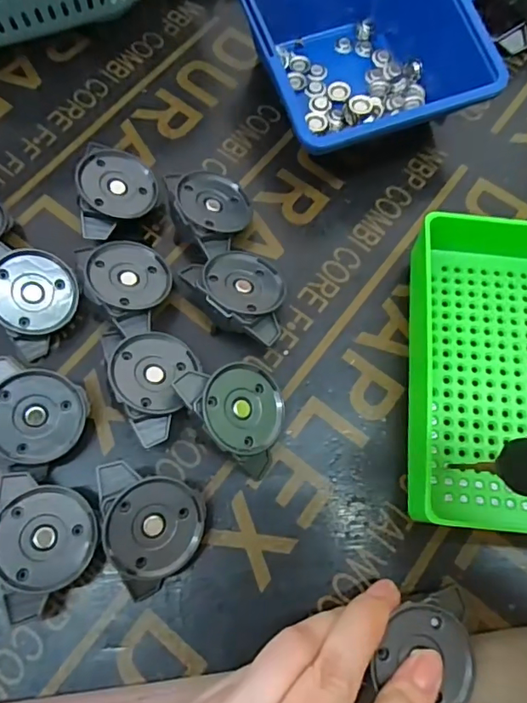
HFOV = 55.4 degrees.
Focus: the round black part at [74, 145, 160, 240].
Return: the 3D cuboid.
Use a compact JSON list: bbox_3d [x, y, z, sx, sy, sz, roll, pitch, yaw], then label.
[{"bbox_3d":[-0.081,-0.086,0.277,0.041,0.012,0.052,2,83,-29],"label":"round black part"}]

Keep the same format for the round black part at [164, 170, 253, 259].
[{"bbox_3d":[-0.028,-0.076,0.276,0.041,0.013,0.049,-24,78,-30],"label":"round black part"}]

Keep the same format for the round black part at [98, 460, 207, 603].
[{"bbox_3d":[-0.048,0.077,0.221,0.043,0.012,0.058,-3,86,-24],"label":"round black part"}]

